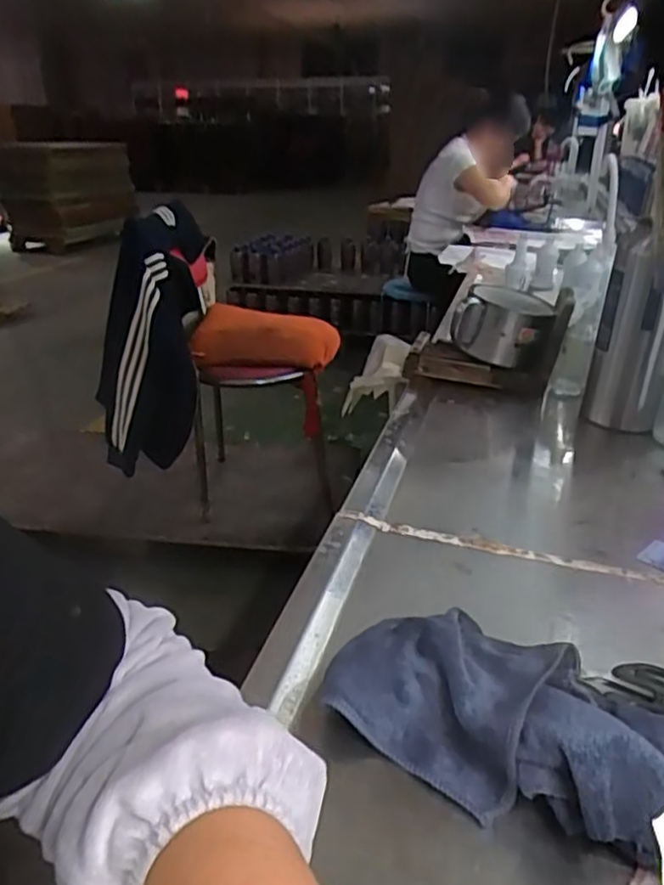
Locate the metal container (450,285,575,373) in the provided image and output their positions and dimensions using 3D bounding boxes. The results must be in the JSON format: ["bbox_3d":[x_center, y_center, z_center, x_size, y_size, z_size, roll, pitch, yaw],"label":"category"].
[{"bbox_3d":[0.275,-0.177,1.040,0.166,0.104,0.133,7,25,14],"label":"metal container"}]

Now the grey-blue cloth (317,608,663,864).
[{"bbox_3d":[0.108,0.169,0.423,0.221,0.063,0.111,17,29,31],"label":"grey-blue cloth"}]

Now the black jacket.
[{"bbox_3d":[-0.446,-0.218,1.704,0.252,0.606,0.350,-3,25,-9],"label":"black jacket"}]

